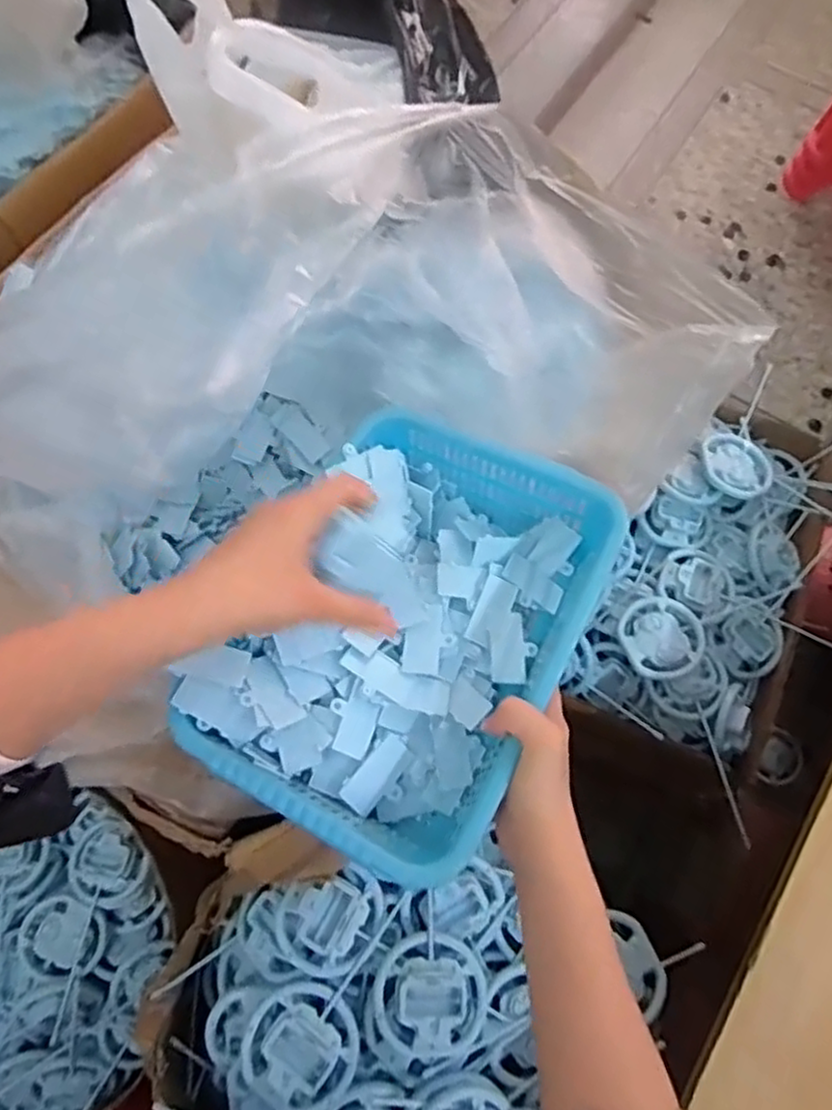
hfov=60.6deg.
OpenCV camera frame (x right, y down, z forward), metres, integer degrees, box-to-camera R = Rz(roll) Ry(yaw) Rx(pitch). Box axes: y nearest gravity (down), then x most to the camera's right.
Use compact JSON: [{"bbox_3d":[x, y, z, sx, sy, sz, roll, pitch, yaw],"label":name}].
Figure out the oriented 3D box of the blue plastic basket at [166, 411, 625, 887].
[{"bbox_3d":[-0.005,0.044,0.495,0.206,0.079,0.292,28,72,8],"label":"blue plastic basket"}]

